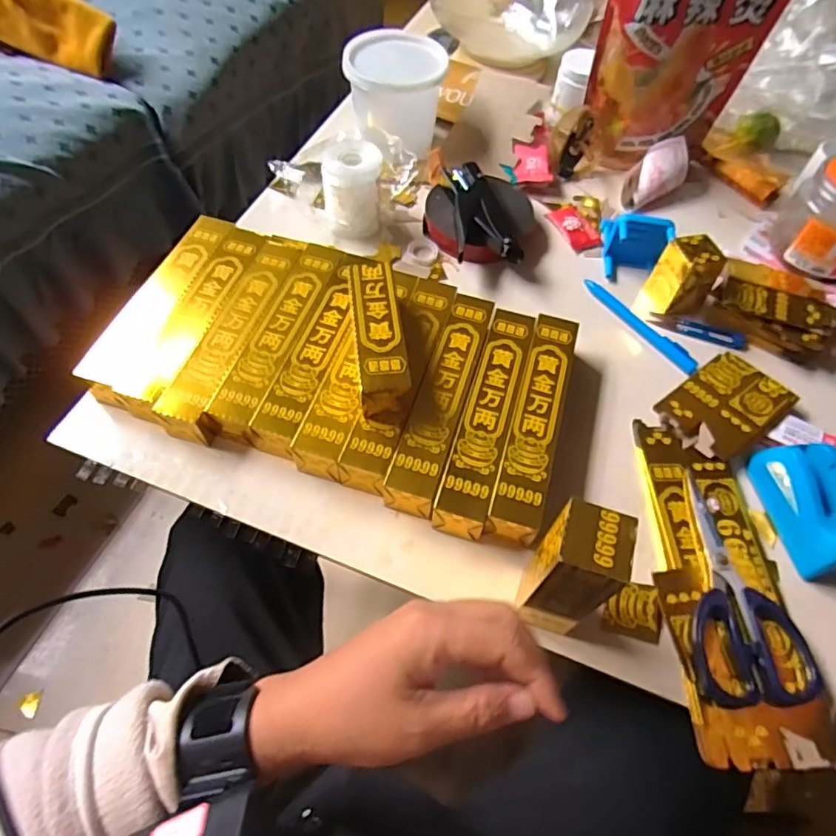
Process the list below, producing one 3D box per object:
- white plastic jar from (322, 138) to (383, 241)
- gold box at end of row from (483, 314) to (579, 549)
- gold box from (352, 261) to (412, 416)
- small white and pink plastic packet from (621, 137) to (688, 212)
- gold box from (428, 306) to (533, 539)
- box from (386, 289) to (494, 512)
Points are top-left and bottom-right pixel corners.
[{"bbox_3d":[-0.076,-0.266,0.660,0.063,0.087,0.069,-5,59,-6],"label":"white plastic jar"},{"bbox_3d":[0.109,0.004,0.527,0.044,0.040,0.232,15,59,7],"label":"gold box at end of row"},{"bbox_3d":[-0.037,-0.074,0.518,0.054,0.042,0.147,-5,59,-5],"label":"gold box"},{"bbox_3d":[0.312,-0.314,0.736,0.058,0.028,0.105,36,95,15],"label":"small white and pink plastic packet"},{"bbox_3d":[0.065,-0.001,0.528,0.043,0.039,0.233,15,59,7],"label":"gold box"},{"bbox_3d":[0.026,-0.018,0.537,0.044,0.040,0.235,16,59,8],"label":"box"}]

